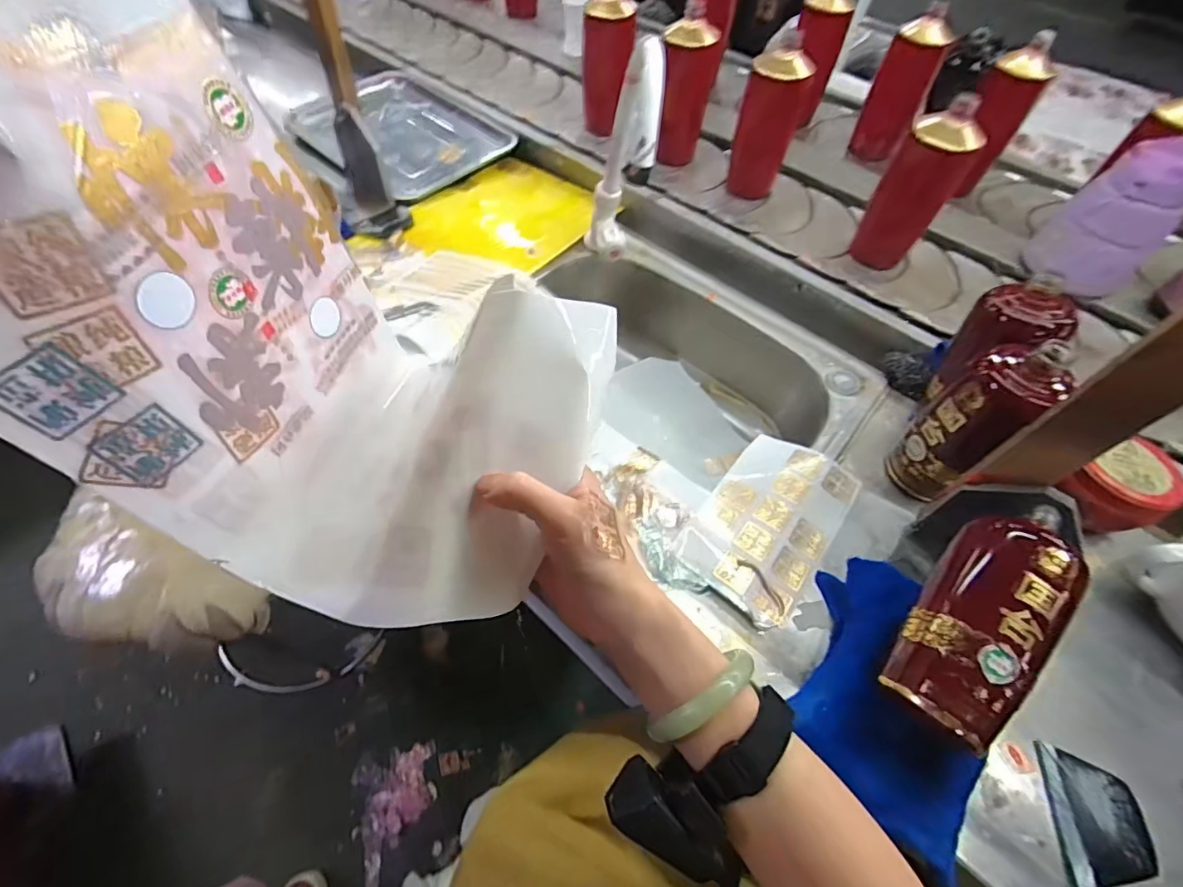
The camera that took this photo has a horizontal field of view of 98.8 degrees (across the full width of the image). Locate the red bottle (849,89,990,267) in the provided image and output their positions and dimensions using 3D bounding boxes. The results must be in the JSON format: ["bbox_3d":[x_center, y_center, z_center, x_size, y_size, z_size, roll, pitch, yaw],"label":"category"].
[{"bbox_3d":[0.400,-0.314,0.638,0.072,0.207,0.065,27,60,14],"label":"red bottle"}]

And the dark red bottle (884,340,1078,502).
[{"bbox_3d":[0.352,-0.016,0.480,0.064,0.181,0.069,-29,63,-19],"label":"dark red bottle"}]

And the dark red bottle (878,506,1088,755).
[{"bbox_3d":[0.293,0.120,0.367,0.075,0.062,0.181,36,77,19],"label":"dark red bottle"}]

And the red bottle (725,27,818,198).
[{"bbox_3d":[0.252,-0.460,0.725,0.062,0.182,0.067,-12,58,-9],"label":"red bottle"}]

